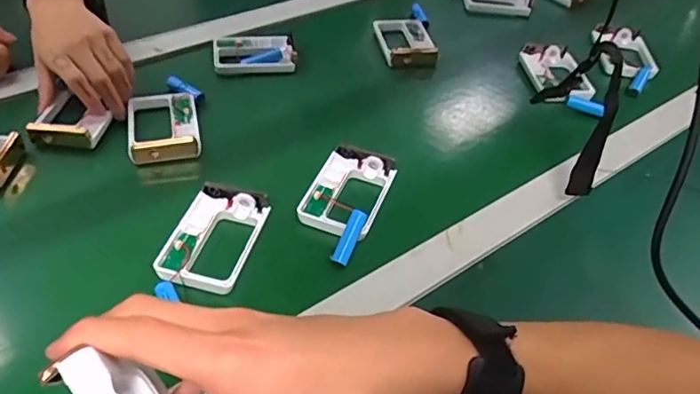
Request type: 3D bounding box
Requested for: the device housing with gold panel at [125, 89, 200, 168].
[{"bbox_3d":[-0.192,-0.076,0.579,0.069,0.018,0.101,-8,45,-14],"label":"device housing with gold panel"}]

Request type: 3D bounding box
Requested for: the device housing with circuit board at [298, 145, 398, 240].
[{"bbox_3d":[-0.001,-0.007,0.523,0.070,0.022,0.097,17,45,11],"label":"device housing with circuit board"}]

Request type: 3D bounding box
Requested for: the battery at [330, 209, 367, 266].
[{"bbox_3d":[-0.001,0.035,0.478,0.017,0.016,0.050,18,66,12],"label":"battery"}]

